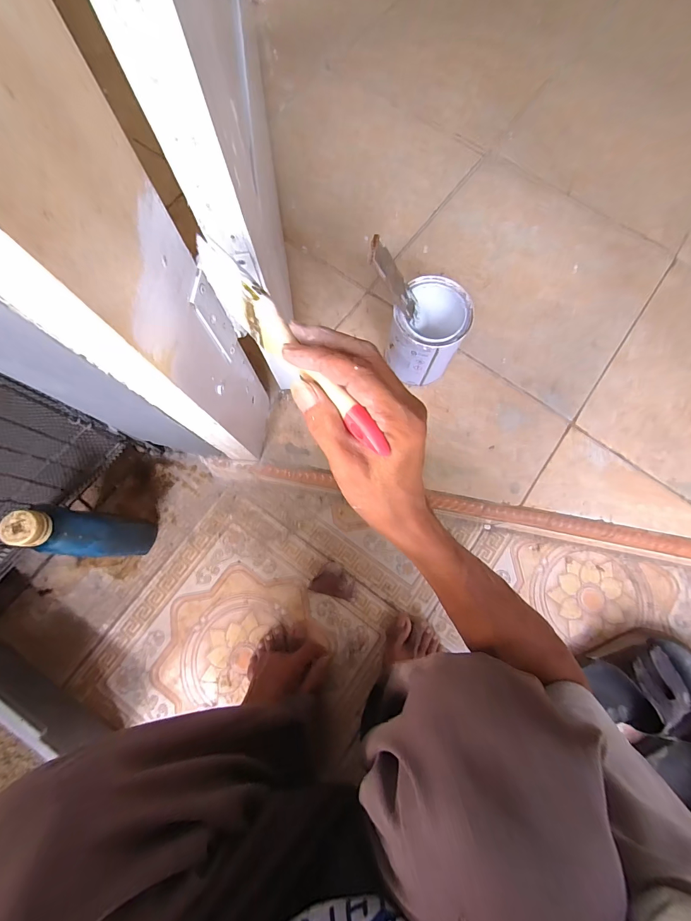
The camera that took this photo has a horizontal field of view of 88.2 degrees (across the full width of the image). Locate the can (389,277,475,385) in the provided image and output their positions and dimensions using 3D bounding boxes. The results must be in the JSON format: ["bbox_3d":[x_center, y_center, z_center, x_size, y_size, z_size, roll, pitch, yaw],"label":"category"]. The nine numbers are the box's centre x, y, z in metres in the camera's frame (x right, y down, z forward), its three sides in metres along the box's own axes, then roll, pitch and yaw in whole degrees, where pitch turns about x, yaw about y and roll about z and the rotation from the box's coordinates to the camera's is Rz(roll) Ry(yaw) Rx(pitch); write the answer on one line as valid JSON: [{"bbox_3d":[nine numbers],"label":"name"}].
[{"bbox_3d":[0.118,-0.180,0.527,0.098,0.123,0.110,27,76,5],"label":"can"}]

